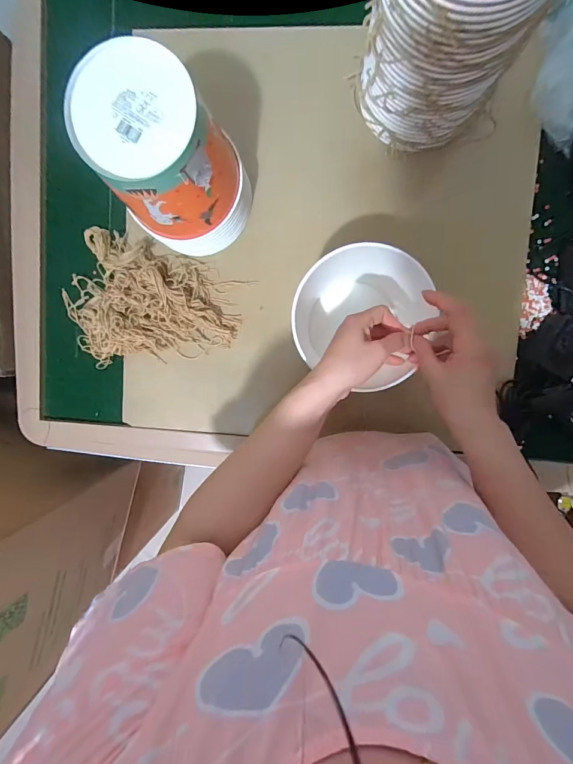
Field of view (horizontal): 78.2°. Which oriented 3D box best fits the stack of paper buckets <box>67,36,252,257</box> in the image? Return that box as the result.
[{"bbox_3d":[-0.133,-0.259,0.431,0.143,0.187,0.135,-37,90,6],"label":"stack of paper buckets"}]

